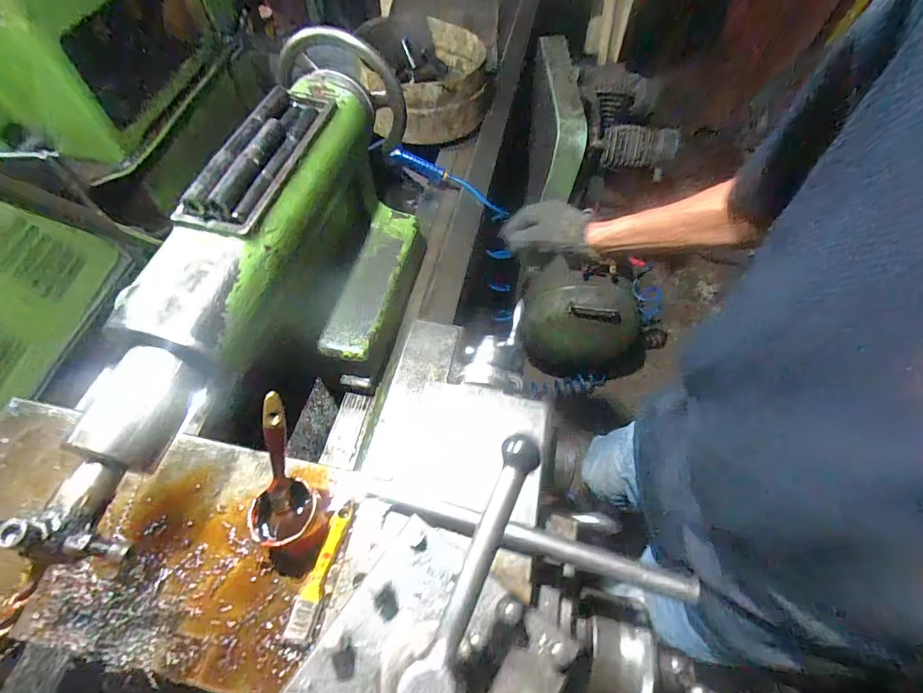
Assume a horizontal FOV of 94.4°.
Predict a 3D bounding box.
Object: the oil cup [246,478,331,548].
[{"bbox_3d":[-0.172,0.167,0.430,0.056,0.068,0.067,15,58,7],"label":"oil cup"}]

